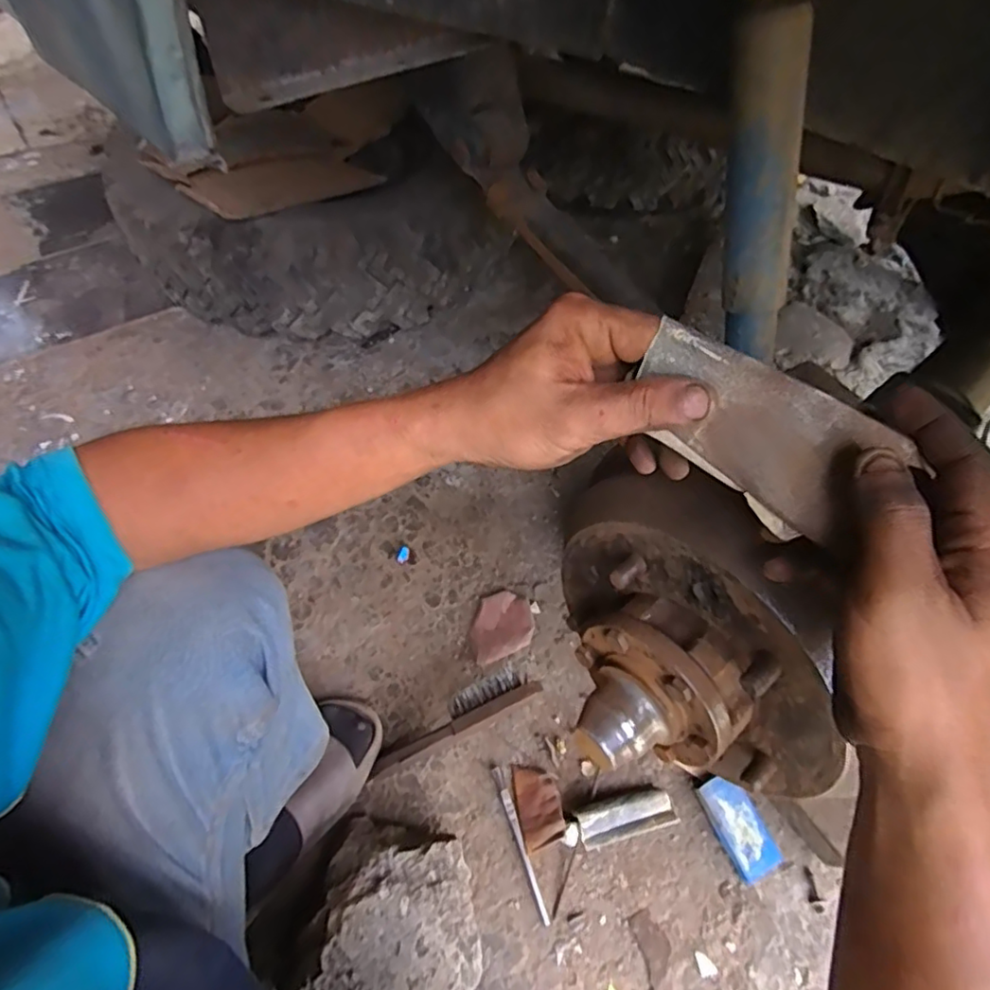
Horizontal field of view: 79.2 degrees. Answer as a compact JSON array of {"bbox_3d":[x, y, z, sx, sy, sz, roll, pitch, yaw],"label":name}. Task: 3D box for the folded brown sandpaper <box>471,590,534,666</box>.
[{"bbox_3d":[0.007,0.187,0.861,0.101,0.011,0.090,-21,59,-17],"label":"folded brown sandpaper"}]

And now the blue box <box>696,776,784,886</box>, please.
[{"bbox_3d":[0.298,0.400,0.727,0.060,0.018,0.110,-19,58,-16],"label":"blue box"}]

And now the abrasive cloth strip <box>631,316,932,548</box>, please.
[{"bbox_3d":[0.121,-0.030,0.280,0.120,0.012,0.062,34,100,4],"label":"abrasive cloth strip"}]

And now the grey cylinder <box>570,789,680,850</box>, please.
[{"bbox_3d":[0.160,0.391,0.726,0.121,0.027,0.044,-10,56,-10],"label":"grey cylinder"}]

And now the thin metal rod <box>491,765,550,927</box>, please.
[{"bbox_3d":[0.030,0.413,0.713,0.012,0.007,0.169,-16,57,-14],"label":"thin metal rod"}]

